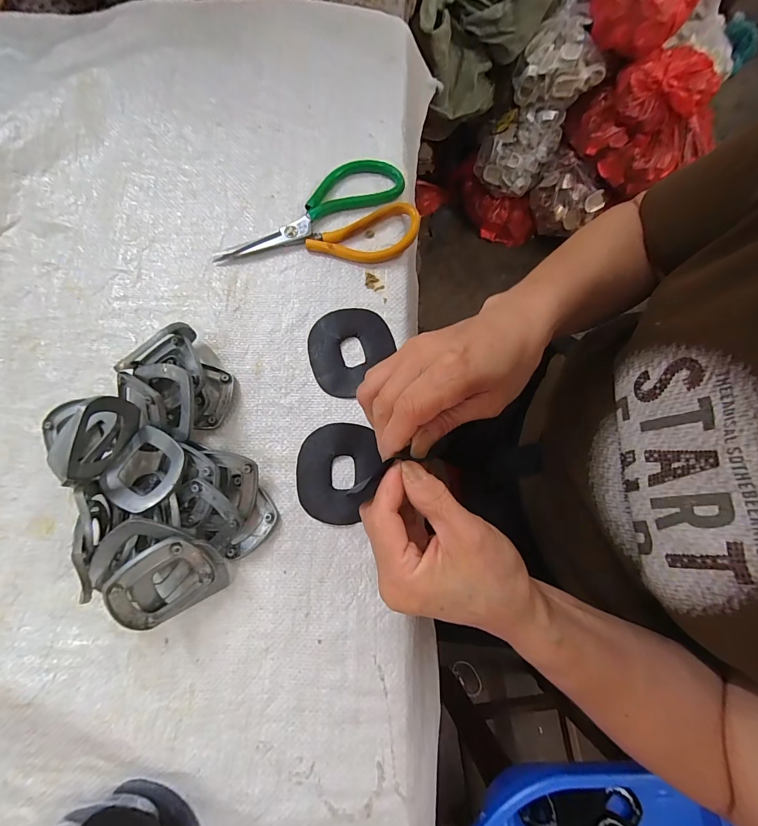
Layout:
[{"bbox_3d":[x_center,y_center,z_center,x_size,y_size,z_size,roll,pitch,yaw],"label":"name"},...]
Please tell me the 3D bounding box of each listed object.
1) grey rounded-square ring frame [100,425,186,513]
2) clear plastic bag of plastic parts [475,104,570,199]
[{"bbox_3d":[-0.175,0.042,0.282,0.058,0.023,0.057,27,78,5],"label":"grey rounded-square ring frame"},{"bbox_3d":[0.372,-0.708,1.009,0.185,0.142,0.152,24,78,5],"label":"clear plastic bag of plastic parts"}]

